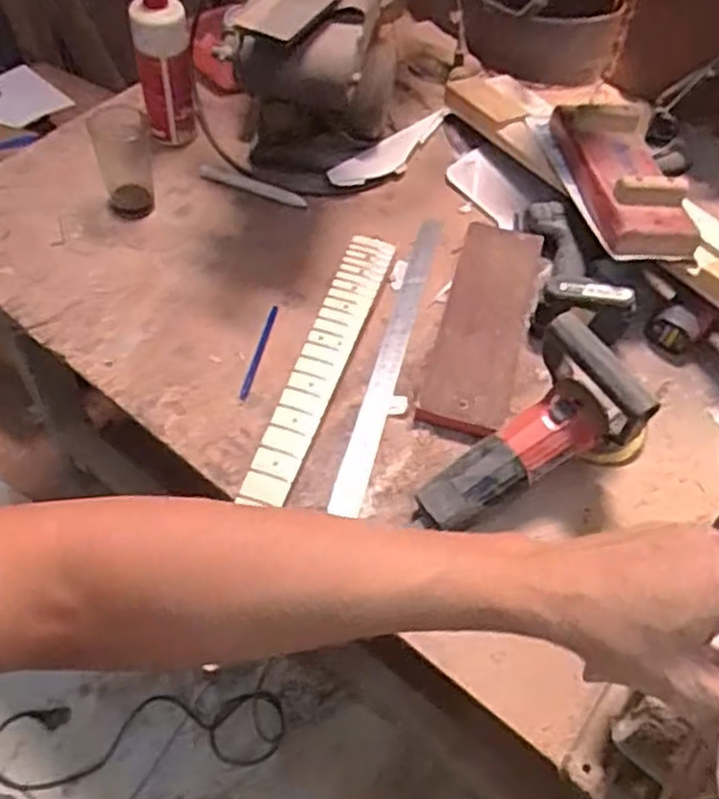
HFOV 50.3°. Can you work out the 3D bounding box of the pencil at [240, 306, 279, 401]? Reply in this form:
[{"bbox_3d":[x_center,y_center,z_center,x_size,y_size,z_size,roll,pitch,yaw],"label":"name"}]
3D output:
[{"bbox_3d":[-0.115,-0.055,0.885,0.012,0.009,0.132,12,56,7],"label":"pencil"}]

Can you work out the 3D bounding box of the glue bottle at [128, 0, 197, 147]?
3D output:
[{"bbox_3d":[-0.251,-0.427,0.992,0.073,0.204,0.070,-10,59,-9],"label":"glue bottle"}]

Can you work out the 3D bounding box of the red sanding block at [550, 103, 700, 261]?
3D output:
[{"bbox_3d":[0.324,-0.286,0.936,0.124,0.067,0.289,1,57,-3],"label":"red sanding block"}]

